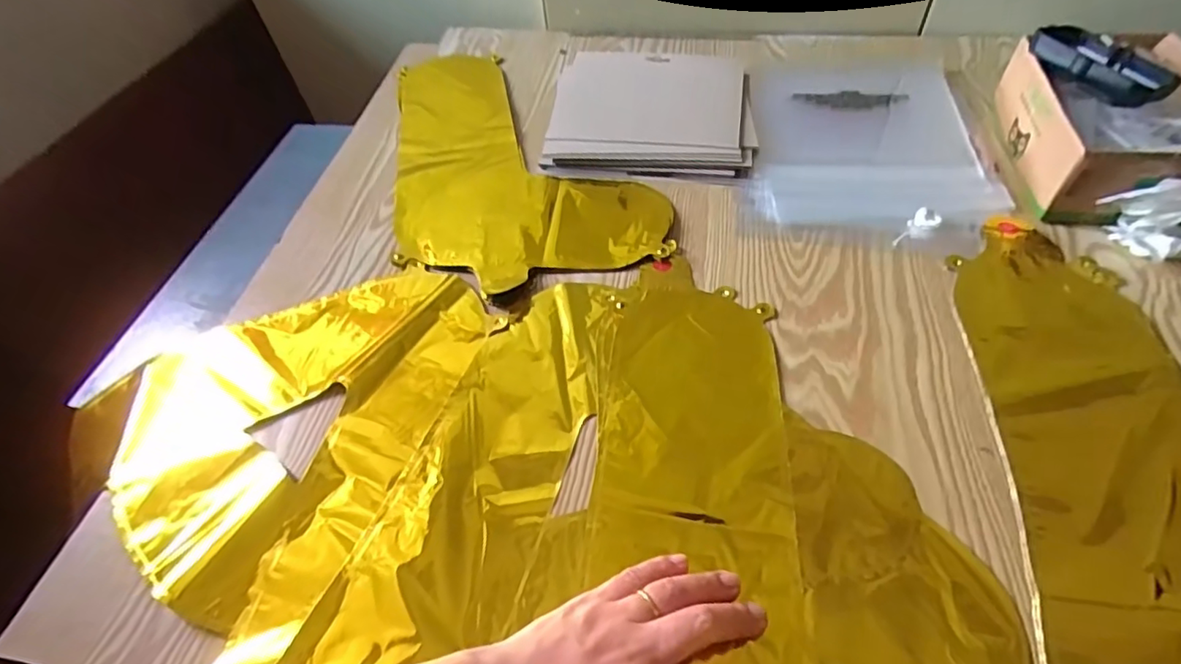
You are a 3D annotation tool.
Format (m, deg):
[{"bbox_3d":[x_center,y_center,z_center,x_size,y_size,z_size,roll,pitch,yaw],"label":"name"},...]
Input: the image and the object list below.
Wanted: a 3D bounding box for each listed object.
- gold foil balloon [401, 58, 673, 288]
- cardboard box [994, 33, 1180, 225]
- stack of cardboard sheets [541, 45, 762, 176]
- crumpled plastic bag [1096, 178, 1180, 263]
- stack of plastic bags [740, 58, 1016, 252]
[{"bbox_3d":[-0.085,-0.192,0.604,0.239,0.007,0.392,-13,51,-5],"label":"gold foil balloon"},{"bbox_3d":[0.443,-0.179,0.492,0.130,0.069,0.197,6,52,10],"label":"cardboard box"},{"bbox_3d":[0.065,-0.239,0.612,0.208,0.016,0.195,4,52,9],"label":"stack of cardboard sheets"},{"bbox_3d":[0.434,-0.087,0.439,0.044,0.051,0.065,-28,54,-16],"label":"crumpled plastic bag"},{"bbox_3d":[0.272,-0.194,0.574,0.217,0.014,0.283,6,52,10],"label":"stack of plastic bags"}]

